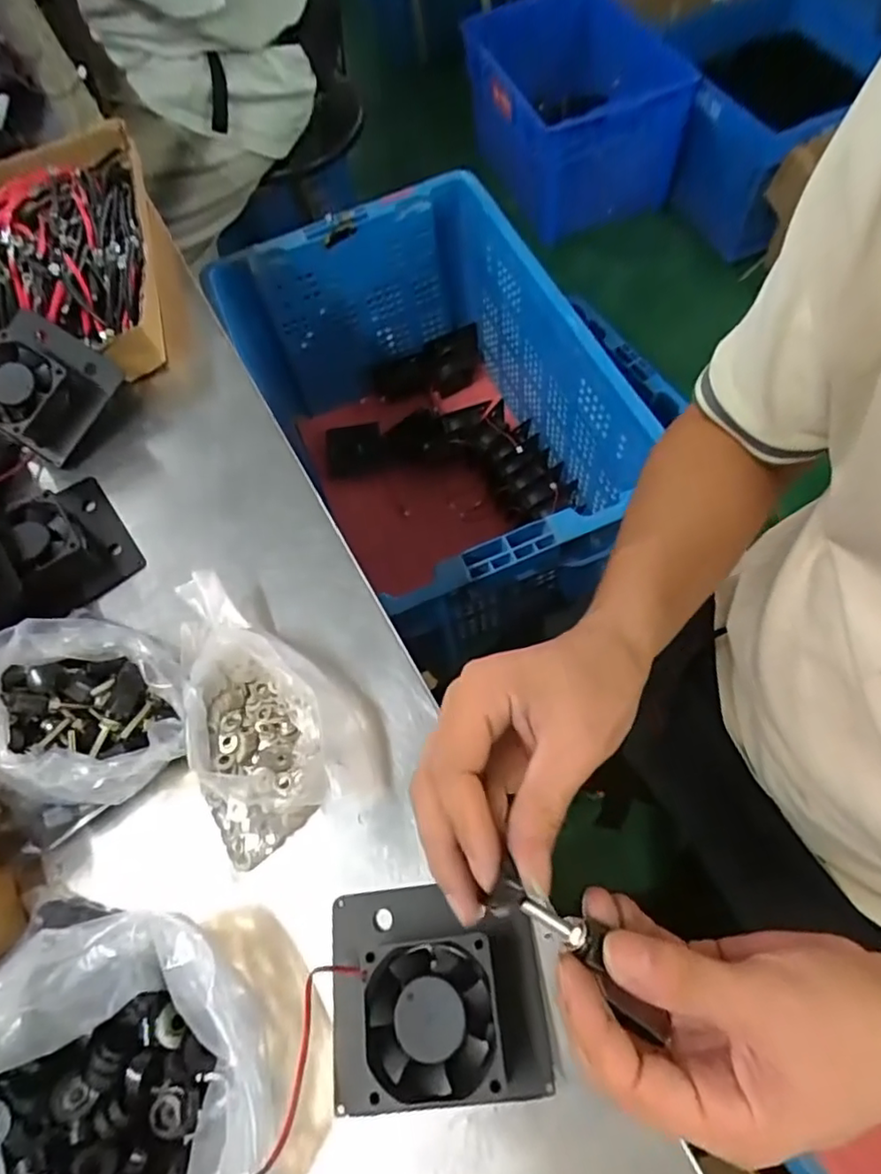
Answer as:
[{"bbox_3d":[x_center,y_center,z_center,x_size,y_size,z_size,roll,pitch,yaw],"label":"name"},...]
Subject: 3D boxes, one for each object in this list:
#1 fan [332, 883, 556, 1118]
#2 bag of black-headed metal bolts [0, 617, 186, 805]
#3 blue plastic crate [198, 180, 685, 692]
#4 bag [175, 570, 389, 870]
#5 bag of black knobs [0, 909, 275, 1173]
[{"bbox_3d":[-0.003,0.185,0.281,0.101,0.026,0.083,-5,65,5],"label":"fan"},{"bbox_3d":[-0.191,0.069,0.332,0.105,0.070,0.095,19,69,16],"label":"bag of black-headed metal bolts"},{"bbox_3d":[-0.014,-0.203,0.810,0.368,0.330,0.573,-24,65,-4],"label":"blue plastic crate"},{"bbox_3d":[-0.104,0.060,0.344,0.100,0.046,0.154,-28,65,-5],"label":"bag"},{"bbox_3d":[-0.134,0.213,0.254,0.156,0.073,0.115,40,76,22],"label":"bag of black knobs"}]

